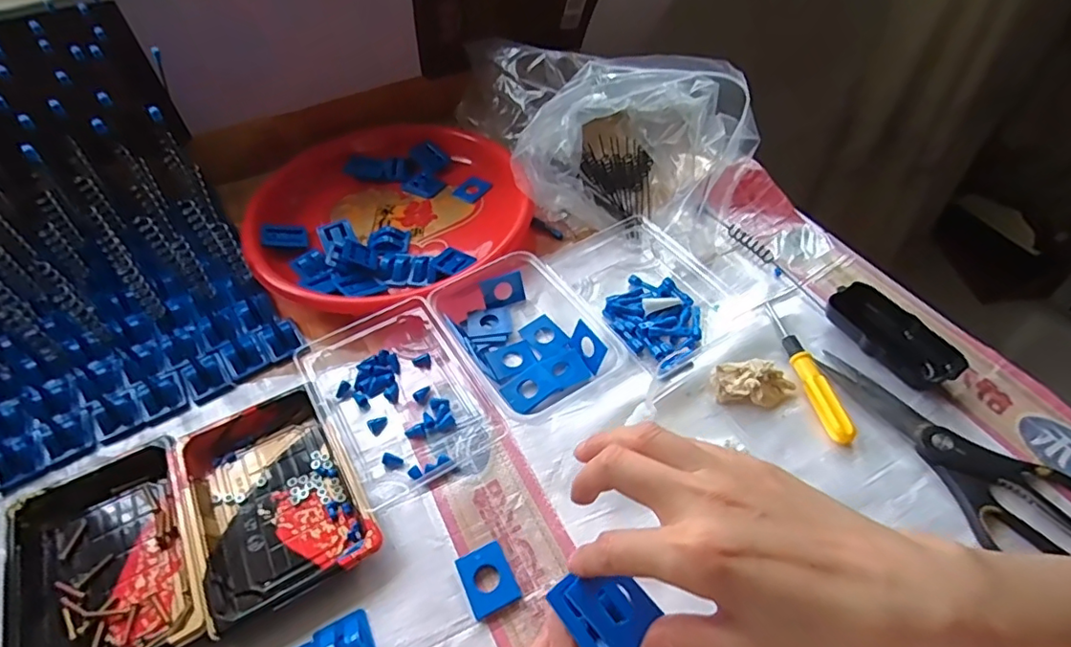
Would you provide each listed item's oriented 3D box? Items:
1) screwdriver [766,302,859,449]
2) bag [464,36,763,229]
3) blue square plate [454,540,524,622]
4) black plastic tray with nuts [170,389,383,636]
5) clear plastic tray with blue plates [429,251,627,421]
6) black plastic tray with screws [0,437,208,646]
[{"bbox_3d":[0.225,0.036,0.471,0.018,0.017,0.143,-9,50,-5],"label":"screwdriver"},{"bbox_3d":[0.074,-0.221,0.628,0.281,0.126,0.213,-10,50,-6],"label":"bag"},{"bbox_3d":[-0.032,0.171,0.375,0.032,0.007,0.040,-23,52,-16],"label":"blue square plate"},{"bbox_3d":[-0.192,0.124,0.409,0.109,0.024,0.162,-27,54,-19],"label":"black plastic tray with nuts"},{"bbox_3d":[-0.012,0.004,0.499,0.121,0.037,0.148,-26,53,-18],"label":"clear plastic tray with blue plates"},{"bbox_3d":[-0.294,0.161,0.382,0.115,0.021,0.169,-25,53,-18],"label":"black plastic tray with screws"}]

